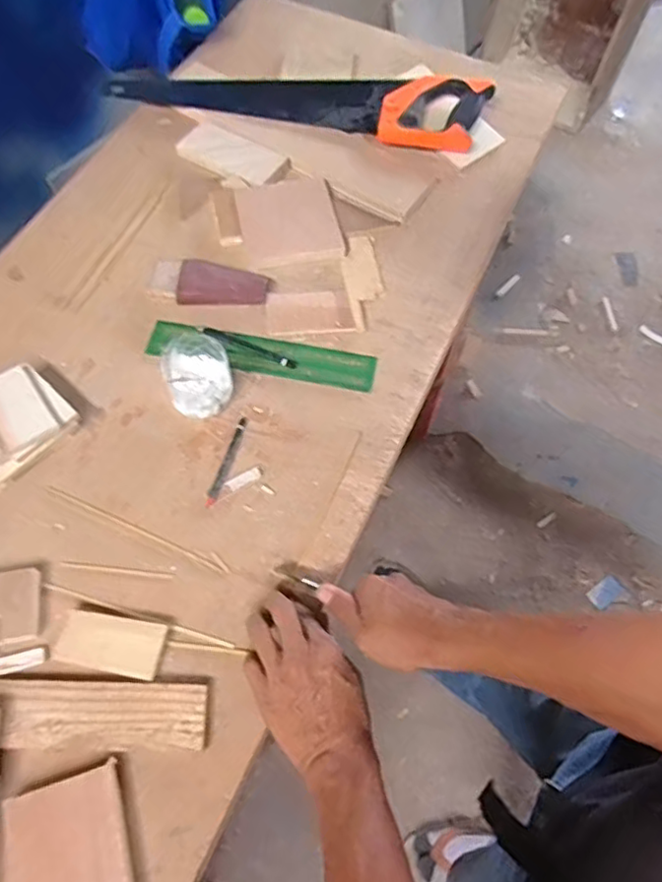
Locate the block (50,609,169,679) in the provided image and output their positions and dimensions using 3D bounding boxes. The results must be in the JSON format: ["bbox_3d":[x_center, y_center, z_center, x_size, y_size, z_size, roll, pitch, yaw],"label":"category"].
[{"bbox_3d":[-0.194,0.178,0.546,0.091,0.007,0.046,10,63,3],"label":"block"}]

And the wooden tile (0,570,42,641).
[{"bbox_3d":[-0.287,0.145,0.548,0.056,0.004,0.061,-6,63,-5],"label":"wooden tile"}]

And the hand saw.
[{"bbox_3d":[-0.048,-0.480,0.853,0.526,0.045,0.124,10,63,3],"label":"hand saw"}]

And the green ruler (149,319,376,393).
[{"bbox_3d":[-0.077,-0.098,0.689,0.251,0.008,0.047,10,64,1],"label":"green ruler"}]

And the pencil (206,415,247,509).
[{"bbox_3d":[-0.104,0.020,0.627,0.010,0.007,0.104,15,63,5],"label":"pencil"}]

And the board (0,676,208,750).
[{"bbox_3d":[-0.198,0.225,0.514,0.186,0.007,0.053,2,63,-1],"label":"board"}]

